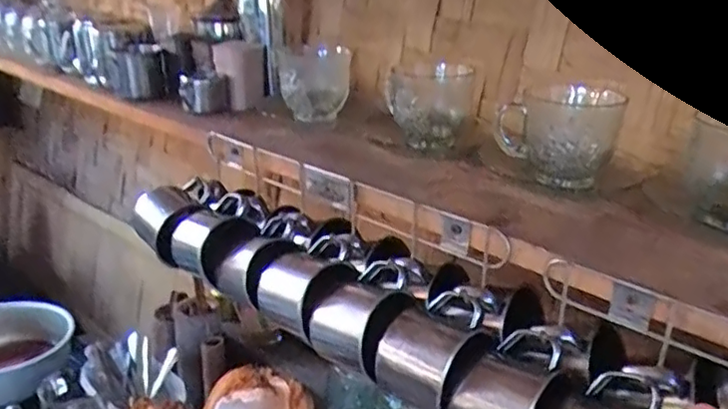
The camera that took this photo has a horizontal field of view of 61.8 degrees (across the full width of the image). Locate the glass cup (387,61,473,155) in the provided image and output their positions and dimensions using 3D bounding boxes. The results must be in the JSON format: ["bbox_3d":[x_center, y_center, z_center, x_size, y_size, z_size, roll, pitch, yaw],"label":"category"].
[{"bbox_3d":[0.060,-0.097,0.599,0.068,0.072,0.076,12,22,24],"label":"glass cup"}]

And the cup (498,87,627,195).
[{"bbox_3d":[0.160,-0.056,0.503,0.087,0.074,0.058,-1,20,-9],"label":"cup"}]

